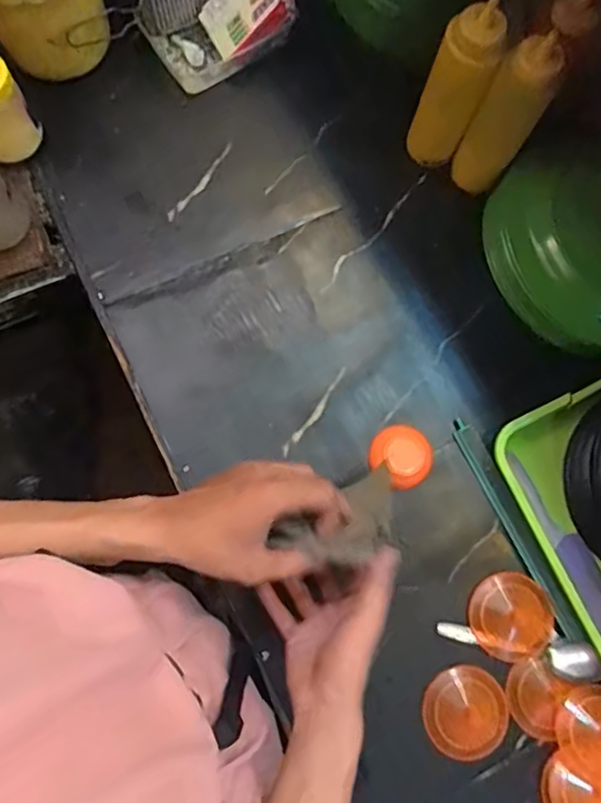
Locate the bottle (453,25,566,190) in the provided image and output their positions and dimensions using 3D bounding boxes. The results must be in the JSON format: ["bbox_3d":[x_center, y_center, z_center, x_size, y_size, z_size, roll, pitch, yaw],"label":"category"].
[{"bbox_3d":[0.206,-0.284,0.622,0.057,0.187,0.048,31,78,3],"label":"bottle"}]

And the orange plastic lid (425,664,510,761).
[{"bbox_3d":[0.163,0.306,0.593,0.082,0.010,0.081,-32,82,-9],"label":"orange plastic lid"}]

